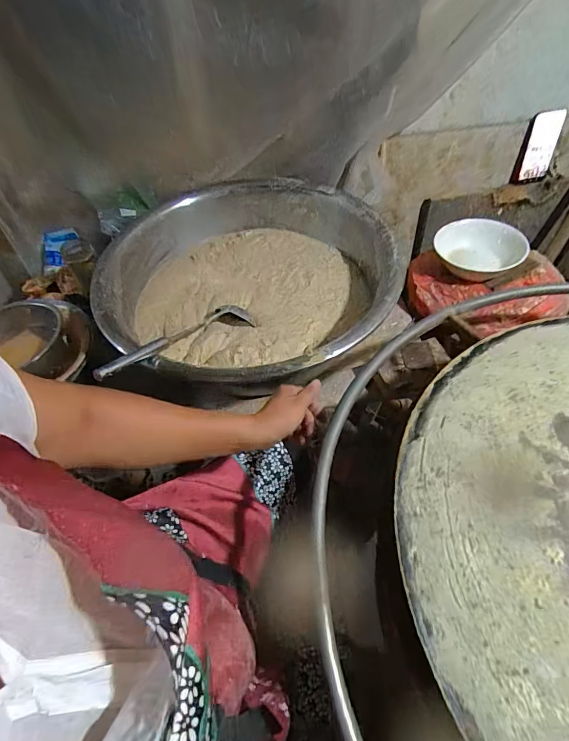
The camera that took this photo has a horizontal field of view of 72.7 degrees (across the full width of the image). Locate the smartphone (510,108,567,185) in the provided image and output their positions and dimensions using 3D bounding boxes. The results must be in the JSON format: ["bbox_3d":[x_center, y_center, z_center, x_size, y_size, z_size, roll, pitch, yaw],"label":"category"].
[{"bbox_3d":[0.624,-0.543,0.951,0.090,0.160,0.014,-2,47,1],"label":"smartphone"}]

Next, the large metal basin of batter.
[{"bbox_3d":[-0.073,-0.198,0.814,0.577,0.134,0.569,-1,52,2],"label":"large metal basin of batter"}]

